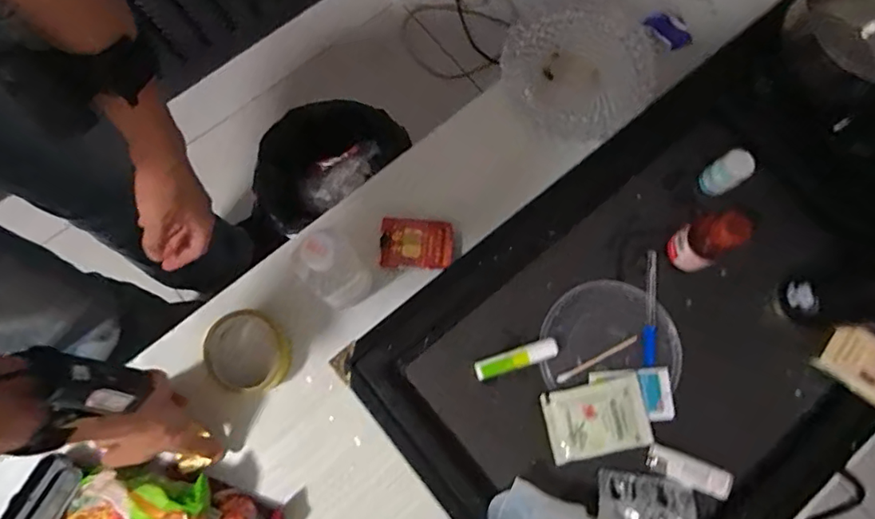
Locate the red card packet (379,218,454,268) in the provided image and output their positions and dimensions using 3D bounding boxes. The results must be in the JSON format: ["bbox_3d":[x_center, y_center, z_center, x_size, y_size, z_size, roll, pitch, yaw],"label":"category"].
[{"bbox_3d":[-0.023,-0.018,0.603,0.081,0.009,0.053,2,78,-1],"label":"red card packet"}]

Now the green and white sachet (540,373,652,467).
[{"bbox_3d":[0.158,0.159,0.526,0.096,0.014,0.069,-12,78,-4],"label":"green and white sachet"}]

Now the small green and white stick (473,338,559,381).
[{"bbox_3d":[0.079,0.100,0.529,0.084,0.019,0.020,-17,79,-5],"label":"small green and white stick"}]

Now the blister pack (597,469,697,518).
[{"bbox_3d":[0.201,0.238,0.503,0.095,0.012,0.056,11,61,2],"label":"blister pack"}]

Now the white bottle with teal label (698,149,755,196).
[{"bbox_3d":[0.305,-0.092,0.557,0.032,0.051,0.033,0,78,-1],"label":"white bottle with teal label"}]

